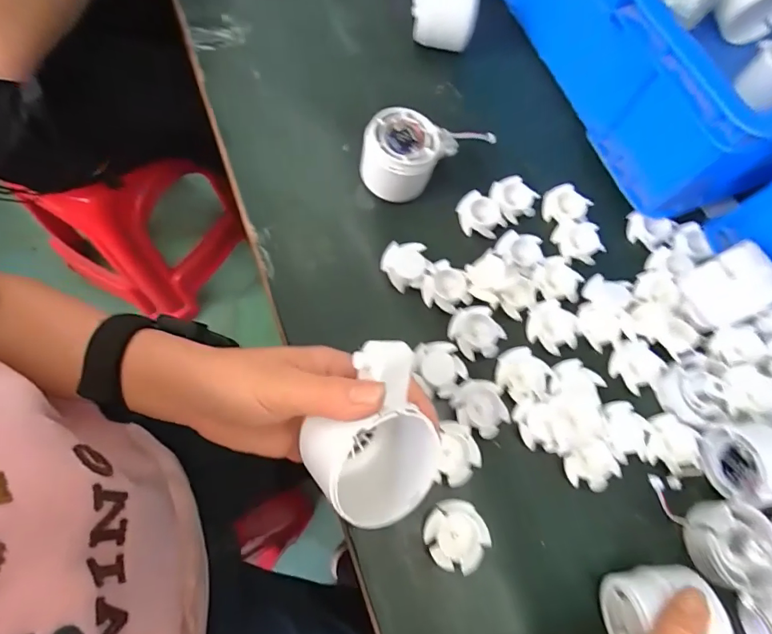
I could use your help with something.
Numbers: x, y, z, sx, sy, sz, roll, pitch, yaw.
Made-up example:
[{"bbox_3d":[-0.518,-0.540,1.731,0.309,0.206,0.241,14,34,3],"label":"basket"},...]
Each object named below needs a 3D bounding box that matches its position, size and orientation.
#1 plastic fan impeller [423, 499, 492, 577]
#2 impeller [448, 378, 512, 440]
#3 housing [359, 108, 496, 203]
[{"bbox_3d":[0.047,0.147,0.299,0.039,0.016,0.043,-26,75,-14],"label":"plastic fan impeller"},{"bbox_3d":[0.070,0.066,0.328,0.041,0.015,0.037,32,70,5],"label":"impeller"},{"bbox_3d":[0.034,-0.145,0.384,0.117,0.053,0.059,-31,76,-15],"label":"housing"}]

